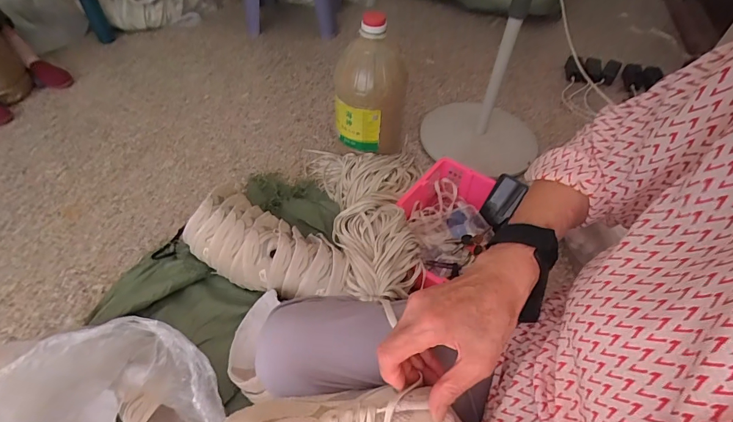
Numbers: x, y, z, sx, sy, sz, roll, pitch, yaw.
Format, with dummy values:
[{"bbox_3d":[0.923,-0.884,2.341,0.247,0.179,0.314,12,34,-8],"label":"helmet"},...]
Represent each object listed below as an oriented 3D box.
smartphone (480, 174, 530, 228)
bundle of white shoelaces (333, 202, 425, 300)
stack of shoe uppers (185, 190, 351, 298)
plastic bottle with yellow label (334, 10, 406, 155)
[{"bbox_3d":[0.394,-0.029,1.100,0.090,0.143,0.018,26,16,-7],"label":"smartphone"},{"bbox_3d":[0.024,0.069,0.852,0.182,0.038,0.238,-10,51,-12],"label":"bundle of white shoelaces"},{"bbox_3d":[-0.217,0.080,0.861,0.384,0.097,0.190,24,52,17],"label":"stack of shoe uppers"},{"bbox_3d":[0.019,-0.377,1.148,0.211,0.354,0.242,4,49,0],"label":"plastic bottle with yellow label"}]

